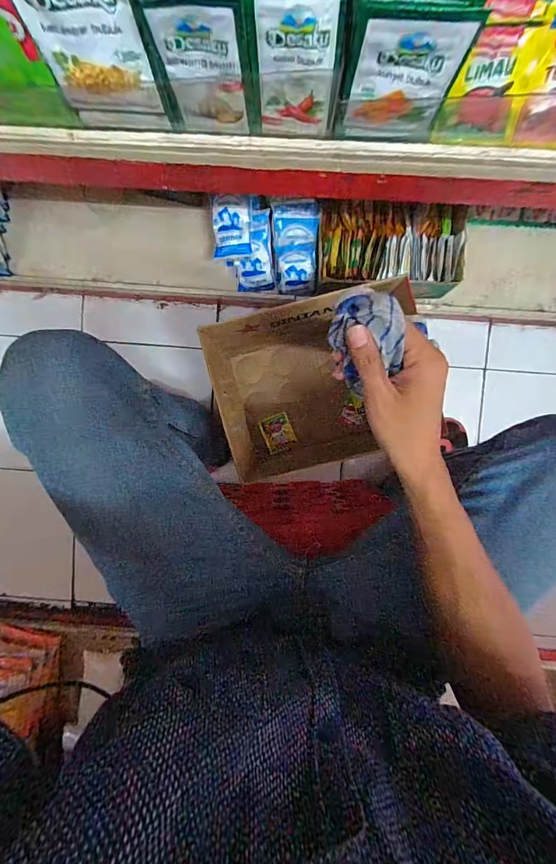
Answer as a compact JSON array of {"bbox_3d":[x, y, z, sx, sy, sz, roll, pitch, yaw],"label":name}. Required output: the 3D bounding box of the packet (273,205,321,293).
[{"bbox_3d":[0.034,-0.341,0.685,0.084,0.025,0.148,5,111,12],"label":"packet"}]

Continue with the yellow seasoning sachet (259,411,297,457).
[{"bbox_3d":[0.001,0.002,0.825,0.066,0.010,0.077,-23,93,2],"label":"yellow seasoning sachet"}]

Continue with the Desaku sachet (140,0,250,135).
[{"bbox_3d":[-0.056,-0.260,0.269,0.066,0.090,0.012,-1,93,1],"label":"Desaku sachet"}]

